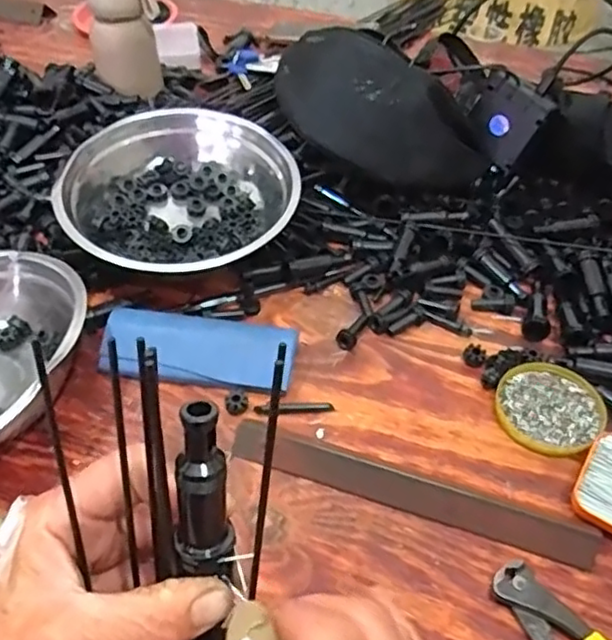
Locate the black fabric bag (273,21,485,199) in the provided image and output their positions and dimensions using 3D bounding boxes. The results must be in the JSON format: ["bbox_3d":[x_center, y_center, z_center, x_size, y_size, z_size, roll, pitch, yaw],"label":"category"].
[{"bbox_3d":[0.075,-0.210,0.660,0.239,0.096,0.101,33,56,4],"label":"black fabric bag"}]

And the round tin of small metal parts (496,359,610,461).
[{"bbox_3d":[0.197,0.070,0.526,0.082,0.009,0.080,1,47,-1],"label":"round tin of small metal parts"}]

